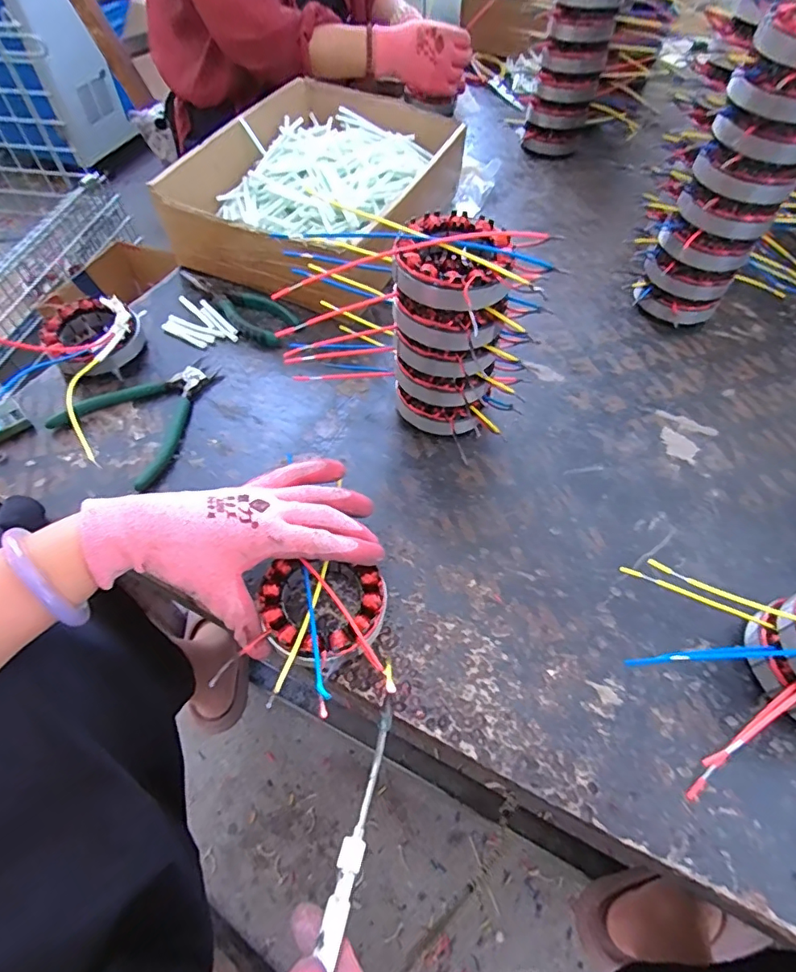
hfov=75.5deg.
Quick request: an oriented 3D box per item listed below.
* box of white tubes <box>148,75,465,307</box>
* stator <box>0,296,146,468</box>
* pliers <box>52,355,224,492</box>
[{"bbox_3d":[-0.080,-0.372,0.622,0.232,0.086,0.363,25,59,15],"label":"box of white tubes"},{"bbox_3d":[-0.321,-0.119,0.484,0.128,0.041,0.154,10,57,6],"label":"stator"},{"bbox_3d":[-0.227,-0.074,0.476,0.114,0.012,0.137,27,60,16],"label":"pliers"}]

